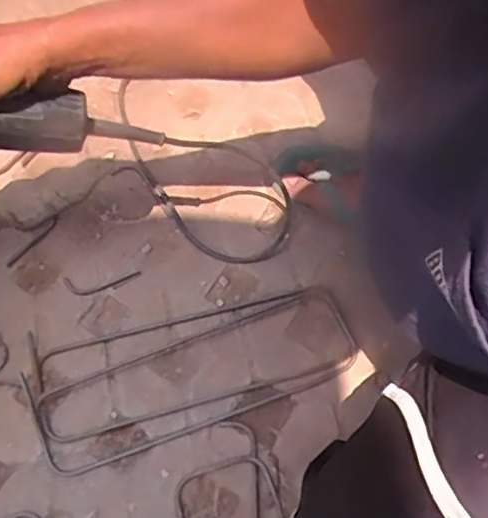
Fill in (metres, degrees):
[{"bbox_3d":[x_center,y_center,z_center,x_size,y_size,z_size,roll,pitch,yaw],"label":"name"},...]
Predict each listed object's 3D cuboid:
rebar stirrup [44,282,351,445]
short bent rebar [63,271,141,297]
[{"bbox_3d":[-0.048,0.121,0.695,0.352,0.025,0.107,-17,60,-10],"label":"rebar stirrup"},{"bbox_3d":[-0.169,0.030,0.757,0.089,0.007,0.026,-6,59,-3],"label":"short bent rebar"}]

